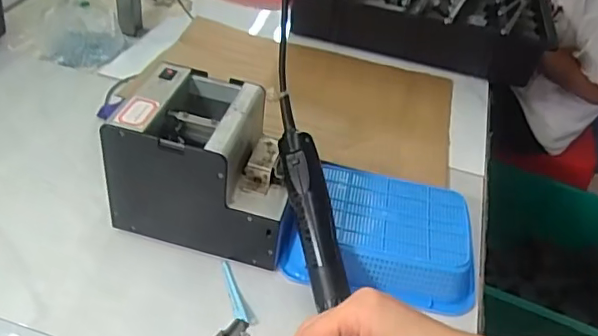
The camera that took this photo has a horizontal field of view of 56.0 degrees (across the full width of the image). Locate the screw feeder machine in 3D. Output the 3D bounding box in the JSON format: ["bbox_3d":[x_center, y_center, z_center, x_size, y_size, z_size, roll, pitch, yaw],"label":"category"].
[{"bbox_3d":[-0.093,-0.001,0.596,0.178,0.148,0.127,13,39,7],"label":"screw feeder machine"}]

